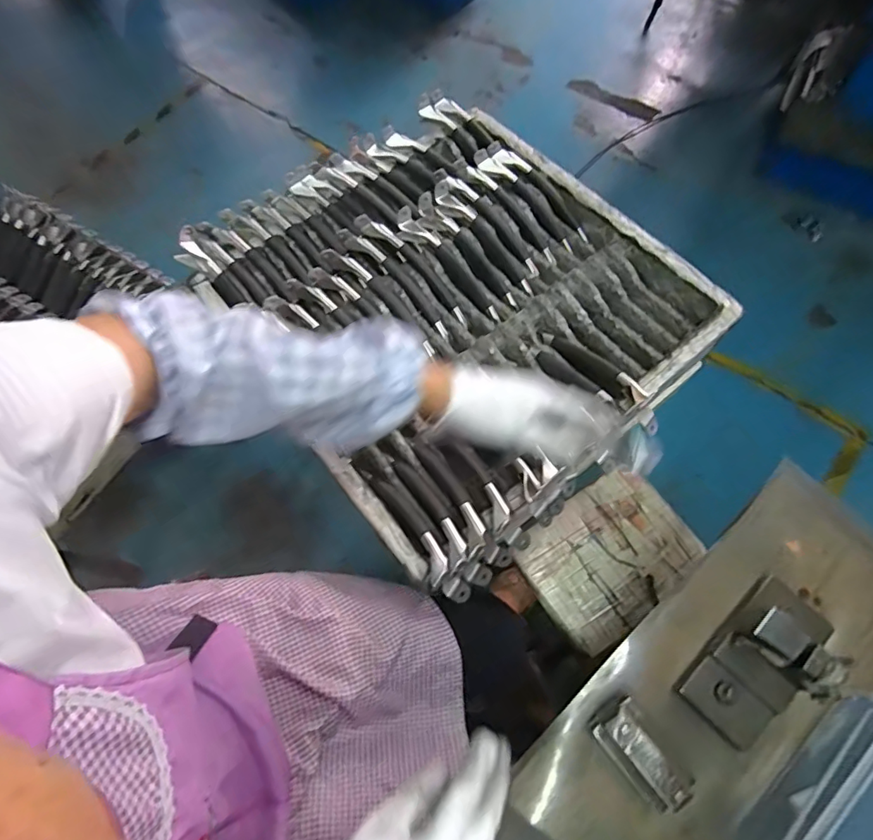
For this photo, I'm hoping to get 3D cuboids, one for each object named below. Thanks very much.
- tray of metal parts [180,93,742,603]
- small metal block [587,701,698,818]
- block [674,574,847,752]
[{"bbox_3d":[0.031,-0.166,0.694,0.551,0.090,0.596,-38,71,-11],"label":"tray of metal parts"},{"bbox_3d":[0.158,0.259,0.392,0.038,0.051,0.070,-36,71,-11],"label":"small metal block"},{"bbox_3d":[0.264,0.188,0.397,0.130,0.064,0.066,-43,72,-13],"label":"block"}]

